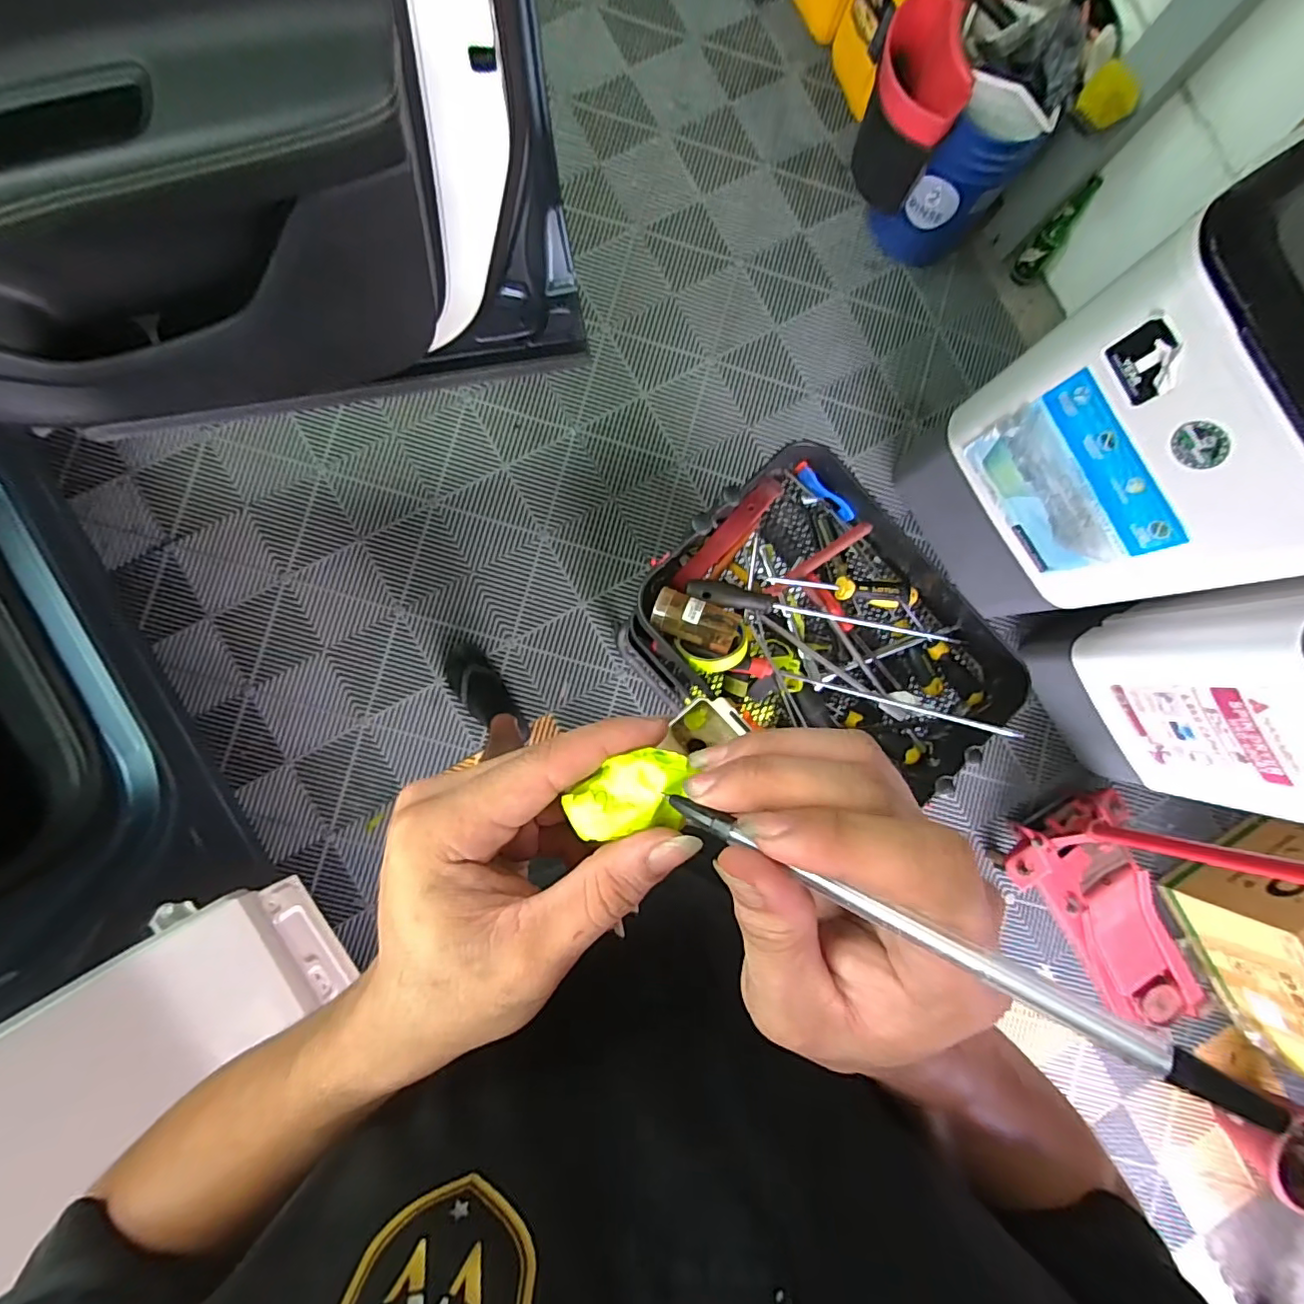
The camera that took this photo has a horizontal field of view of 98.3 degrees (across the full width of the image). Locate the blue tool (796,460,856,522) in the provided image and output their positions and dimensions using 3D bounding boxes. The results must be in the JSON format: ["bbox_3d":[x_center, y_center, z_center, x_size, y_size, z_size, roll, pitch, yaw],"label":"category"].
[{"bbox_3d":[0.223,-0.206,0.727,0.098,0.023,0.019,41,85,-2],"label":"blue tool"}]

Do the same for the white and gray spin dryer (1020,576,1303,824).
[{"bbox_3d":[1.201,0.066,1.124,0.379,0.670,0.447,-20,90,-5],"label":"white and gray spin dryer"}]

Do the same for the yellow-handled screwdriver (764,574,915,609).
[{"bbox_3d":[0.246,-0.078,0.709,0.193,0.027,0.031,7,88,-5],"label":"yellow-handled screwdriver"}]

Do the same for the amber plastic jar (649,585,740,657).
[{"bbox_3d":[0.052,-0.036,0.661,0.104,0.045,0.050,20,87,-4],"label":"amber plastic jar"}]

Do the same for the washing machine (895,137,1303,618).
[{"bbox_3d":[0.931,-0.412,1.017,0.503,0.850,0.480,-33,91,-5],"label":"washing machine"}]

